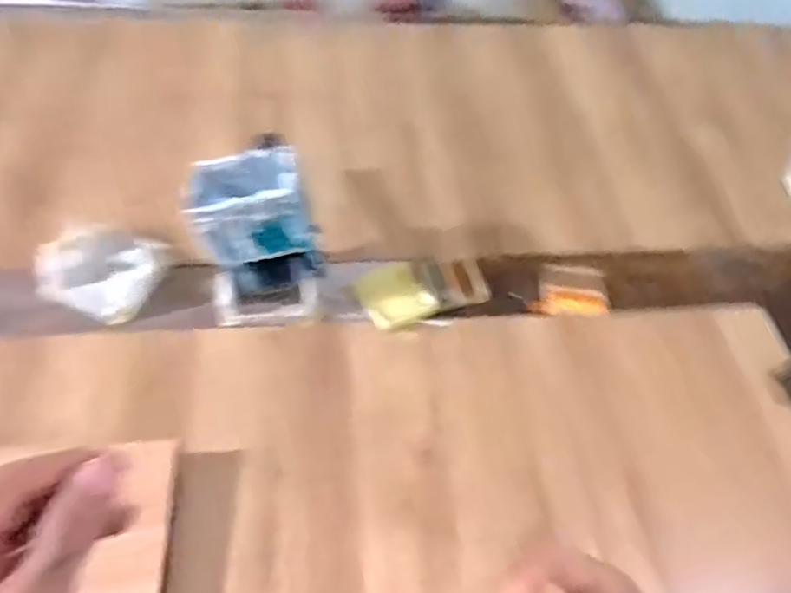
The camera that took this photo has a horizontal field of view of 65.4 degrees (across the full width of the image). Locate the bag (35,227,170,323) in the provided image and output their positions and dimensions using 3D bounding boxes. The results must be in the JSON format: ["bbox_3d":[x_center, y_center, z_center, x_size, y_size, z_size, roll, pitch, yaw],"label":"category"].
[{"bbox_3d":[-0.348,-0.031,0.740,0.125,0.062,0.113,12,56,5],"label":"bag"}]

